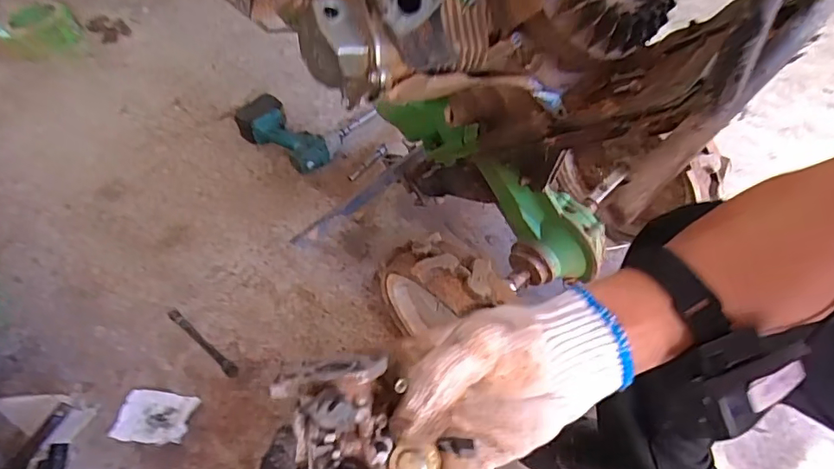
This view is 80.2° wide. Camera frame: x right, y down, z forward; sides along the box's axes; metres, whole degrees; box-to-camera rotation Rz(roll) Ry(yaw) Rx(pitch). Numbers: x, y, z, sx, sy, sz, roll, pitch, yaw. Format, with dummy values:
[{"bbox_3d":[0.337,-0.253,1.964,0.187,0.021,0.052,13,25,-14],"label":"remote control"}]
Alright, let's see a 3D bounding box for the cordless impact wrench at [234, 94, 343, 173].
[{"bbox_3d":[-0.319,-0.251,1.234,0.262,0.090,0.138,30,59,24],"label":"cordless impact wrench"}]

